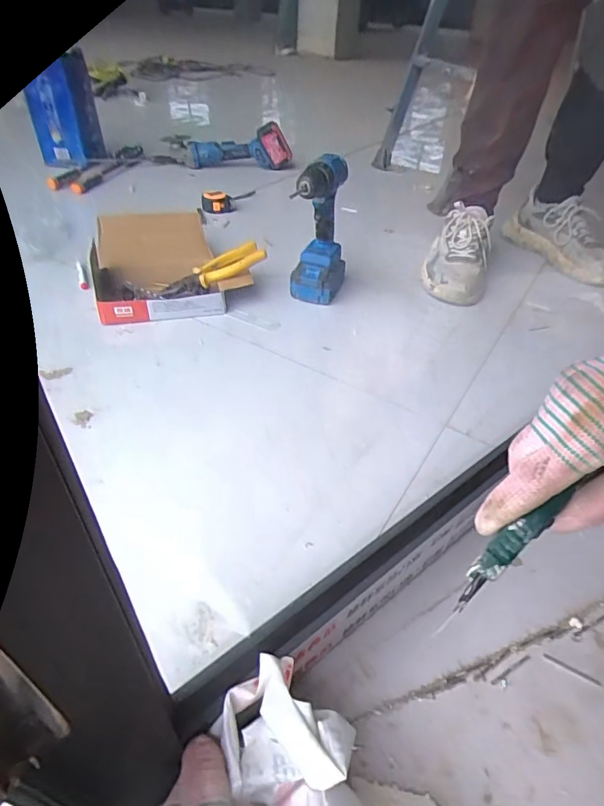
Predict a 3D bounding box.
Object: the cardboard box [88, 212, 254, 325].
[{"bbox_3d":[-0.258,-0.271,0.882,0.260,0.077,0.320,-11,43,-17],"label":"cardboard box"}]

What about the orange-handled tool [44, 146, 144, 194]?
[{"bbox_3d":[-0.604,-0.705,1.391,0.133,0.032,0.428,9,41,6],"label":"orange-handled tool"}]

